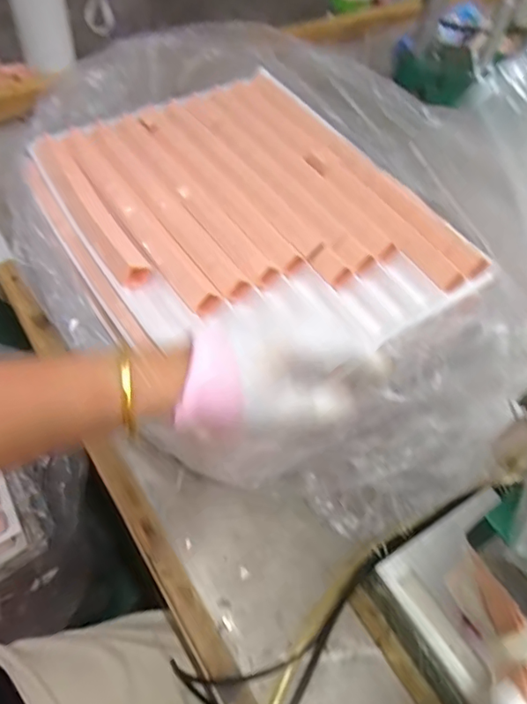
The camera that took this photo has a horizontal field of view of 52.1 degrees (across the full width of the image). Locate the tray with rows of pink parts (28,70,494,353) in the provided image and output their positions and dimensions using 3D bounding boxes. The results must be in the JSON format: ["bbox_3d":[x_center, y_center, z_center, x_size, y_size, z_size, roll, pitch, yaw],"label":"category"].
[{"bbox_3d":[-0.018,-0.142,0.512,0.303,0.039,0.372,-27,61,-22],"label":"tray with rows of pink parts"}]

